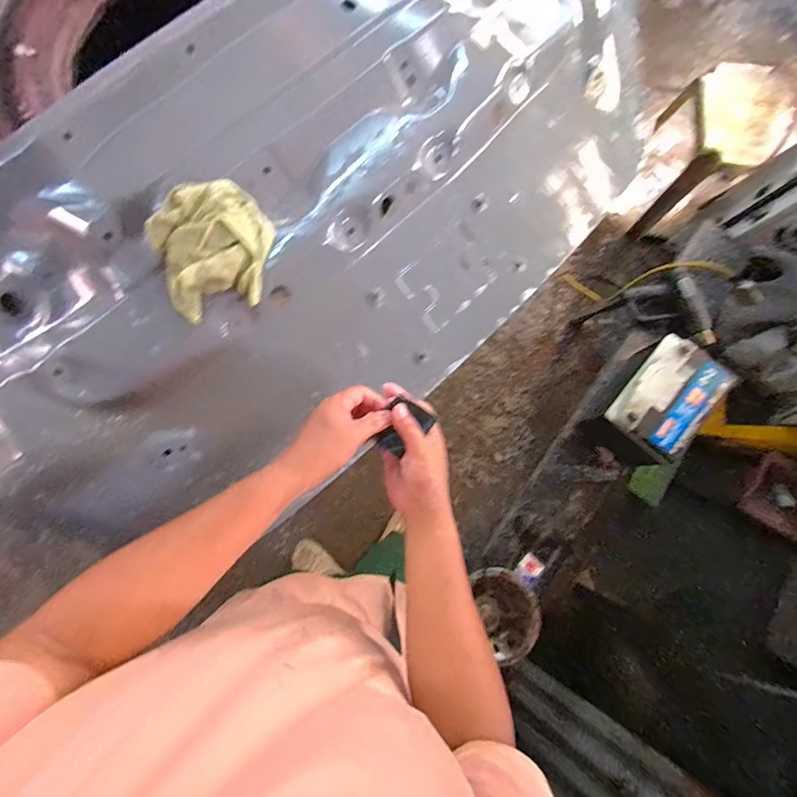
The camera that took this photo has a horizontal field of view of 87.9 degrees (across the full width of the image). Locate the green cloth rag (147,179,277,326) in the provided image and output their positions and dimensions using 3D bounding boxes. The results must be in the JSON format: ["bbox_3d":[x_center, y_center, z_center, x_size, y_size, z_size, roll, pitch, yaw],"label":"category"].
[{"bbox_3d":[-0.221,-0.178,0.493,0.132,0.069,0.142,-16,103,6],"label":"green cloth rag"}]

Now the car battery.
[{"bbox_3d":[0.604,0.006,0.996,0.201,0.168,0.265,40,81,6],"label":"car battery"}]

